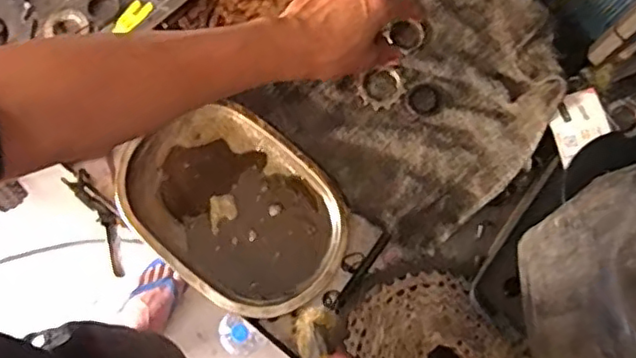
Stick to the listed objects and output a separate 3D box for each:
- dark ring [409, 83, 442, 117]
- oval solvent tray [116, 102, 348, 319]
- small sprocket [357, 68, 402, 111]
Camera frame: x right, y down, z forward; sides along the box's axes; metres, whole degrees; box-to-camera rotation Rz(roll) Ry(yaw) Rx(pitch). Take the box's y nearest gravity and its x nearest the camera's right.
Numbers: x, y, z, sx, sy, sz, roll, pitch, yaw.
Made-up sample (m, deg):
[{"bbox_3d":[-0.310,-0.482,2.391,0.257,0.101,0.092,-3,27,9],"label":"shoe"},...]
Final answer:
[{"bbox_3d":[0.108,-0.079,0.622,0.033,0.004,0.033,0,78,-1],"label":"dark ring"},{"bbox_3d":[-0.075,0.027,0.582,0.208,0.029,0.152,40,80,7],"label":"oval solvent tray"},{"bbox_3d":[0.063,-0.092,0.626,0.040,0.004,0.044,0,78,-1],"label":"small sprocket"}]

